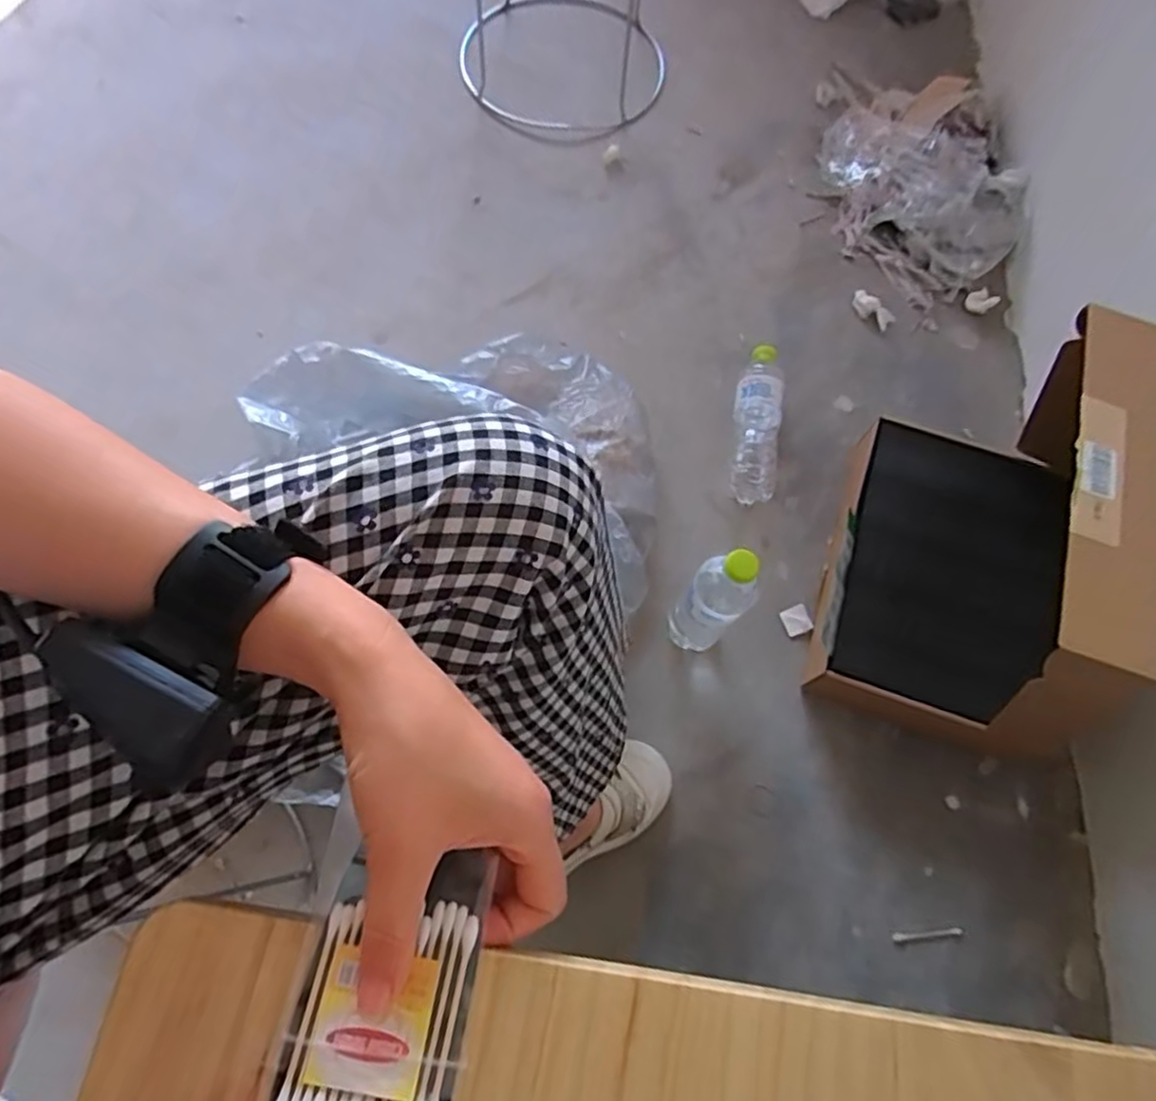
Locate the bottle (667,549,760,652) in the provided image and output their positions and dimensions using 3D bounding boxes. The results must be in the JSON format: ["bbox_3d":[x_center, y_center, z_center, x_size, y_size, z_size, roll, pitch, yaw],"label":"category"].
[{"bbox_3d":[0.147,0.058,0.760,0.062,0.256,0.061,2,70,-4],"label":"bottle"}]

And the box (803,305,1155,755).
[{"bbox_3d":[0.428,-0.014,0.719,0.220,0.317,0.370,19,69,2],"label":"box"}]

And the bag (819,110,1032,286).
[{"bbox_3d":[0.519,-0.572,1.076,0.359,0.092,0.172,43,72,11],"label":"bag"}]

